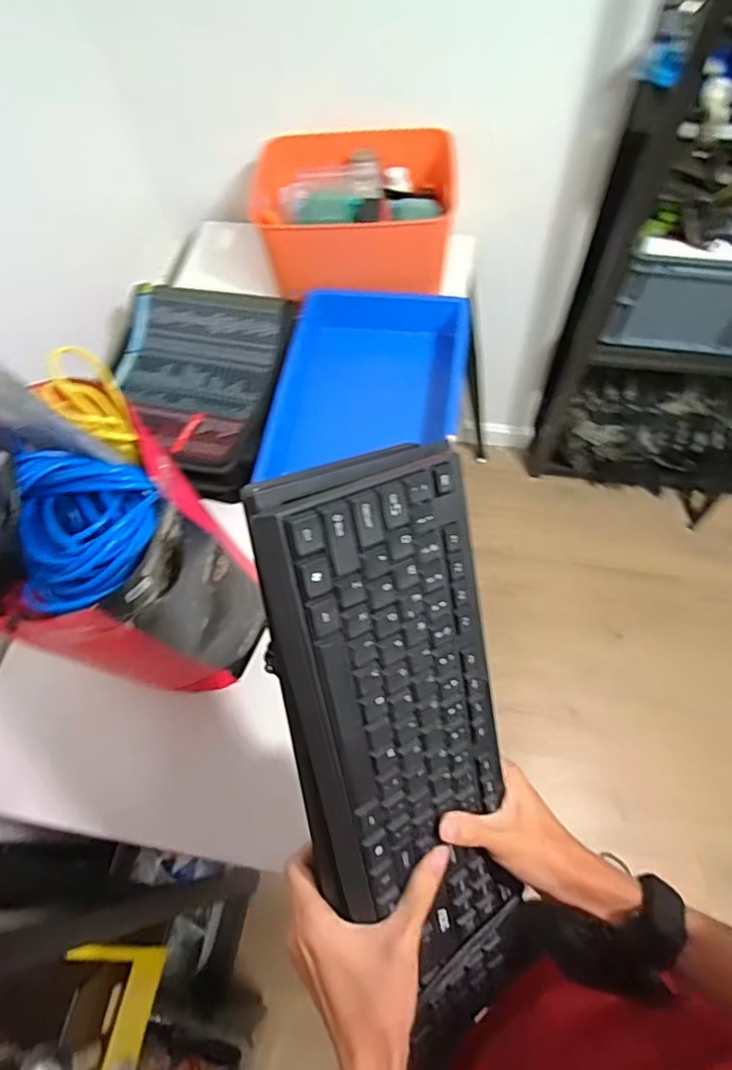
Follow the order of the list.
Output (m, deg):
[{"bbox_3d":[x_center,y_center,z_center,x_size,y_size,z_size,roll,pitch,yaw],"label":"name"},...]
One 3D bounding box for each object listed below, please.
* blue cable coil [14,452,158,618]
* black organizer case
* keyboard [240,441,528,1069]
[{"bbox_3d":[-0.245,-0.006,0.520,0.121,0.050,0.148,-6,63,1],"label":"blue cable coil"},{"bbox_3d":[-0.308,-0.256,1.000,0.322,0.069,0.393,7,64,8],"label":"black organizer case"},{"bbox_3d":[0.030,0.149,0.383,0.140,0.401,0.026,-20,19,-27],"label":"keyboard"}]

